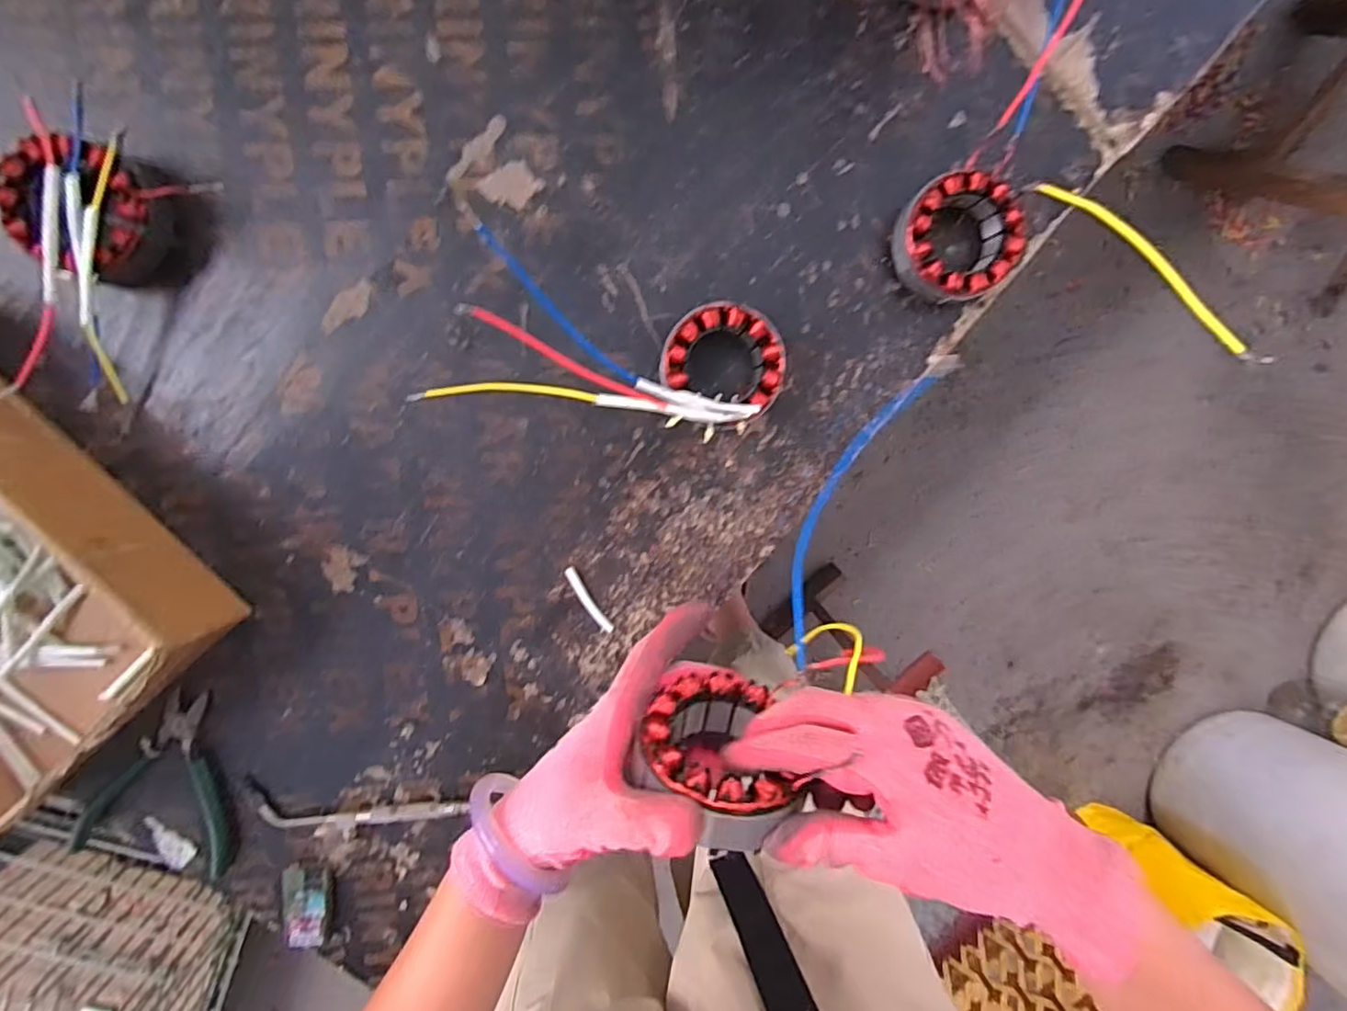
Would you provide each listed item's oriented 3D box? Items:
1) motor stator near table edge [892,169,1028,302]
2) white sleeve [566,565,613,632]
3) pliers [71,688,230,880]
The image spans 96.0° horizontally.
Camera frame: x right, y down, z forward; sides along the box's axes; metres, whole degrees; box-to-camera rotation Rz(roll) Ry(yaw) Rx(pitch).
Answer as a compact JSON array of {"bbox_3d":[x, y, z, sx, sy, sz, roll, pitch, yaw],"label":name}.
[{"bbox_3d":[0.209,-0.197,0.454,0.084,0.041,0.086,-1,98,-4],"label":"motor stator near table edge"},{"bbox_3d":[-0.069,0.077,0.488,0.010,0.004,0.062,-32,99,1],"label":"white sleeve"},{"bbox_3d":[-0.407,0.217,0.471,0.102,0.016,0.149,1,98,-5],"label":"pliers"}]

